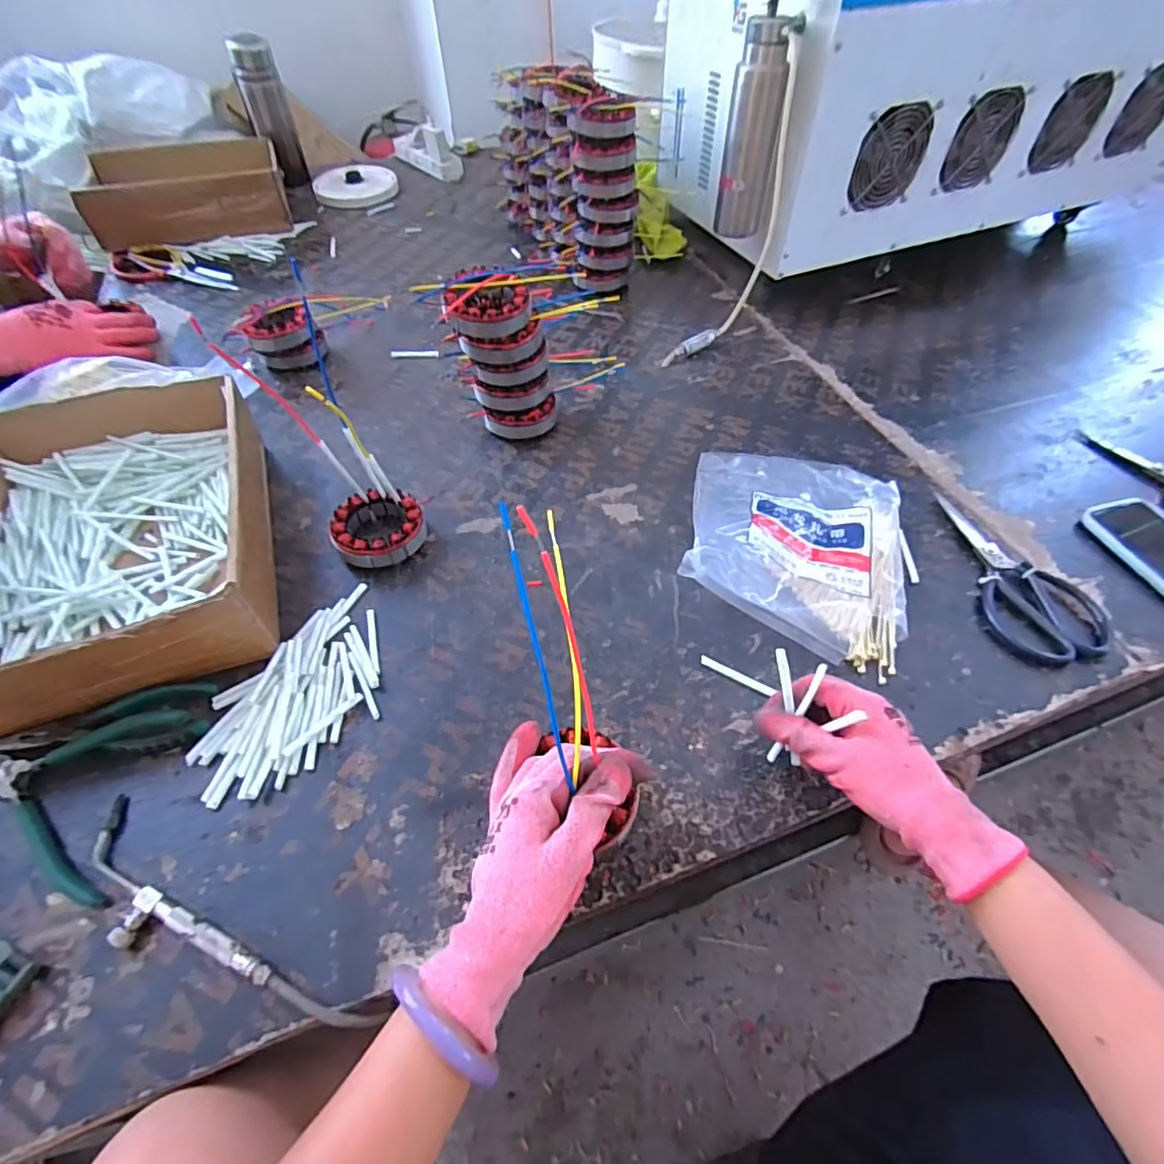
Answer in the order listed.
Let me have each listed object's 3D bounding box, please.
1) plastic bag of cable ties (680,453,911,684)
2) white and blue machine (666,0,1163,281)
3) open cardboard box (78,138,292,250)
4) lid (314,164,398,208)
[{"bbox_3d":[0.204,-0.054,0.534,0.199,0.068,0.244,14,53,11],"label":"plastic bag of cable ties"},{"bbox_3d":[0.546,-0.755,0.822,0.815,0.358,0.365,-14,53,-10],"label":"white and blue machine"},{"bbox_3d":[-0.676,-0.670,0.992,0.290,0.103,0.225,-18,54,-13],"label":"open cardboard box"},{"bbox_3d":[-0.445,-0.780,1.126,0.162,0.038,0.140,-14,53,-10],"label":"lid"}]

